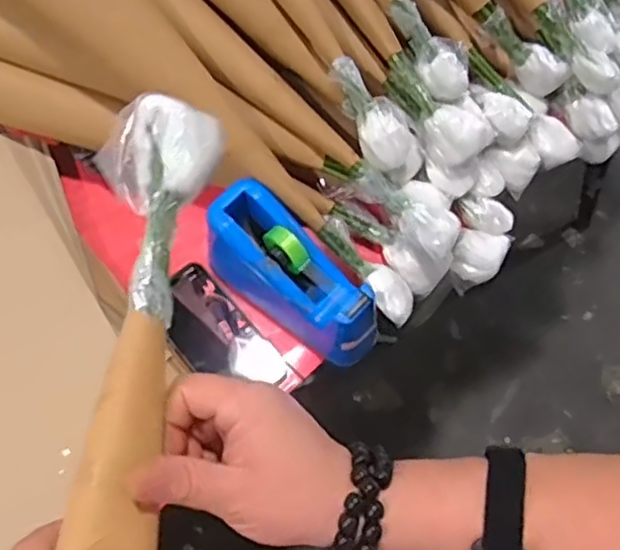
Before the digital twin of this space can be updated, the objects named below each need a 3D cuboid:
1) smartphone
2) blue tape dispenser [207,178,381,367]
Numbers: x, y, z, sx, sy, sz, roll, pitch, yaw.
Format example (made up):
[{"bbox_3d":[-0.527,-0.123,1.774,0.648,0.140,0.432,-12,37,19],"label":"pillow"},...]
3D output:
[{"bbox_3d":[-0.101,0.063,0.724,0.079,0.016,0.156,-38,75,-16],"label":"smartphone"},{"bbox_3d":[-0.021,0.004,0.700,0.208,0.094,0.090,41,72,13],"label":"blue tape dispenser"}]

